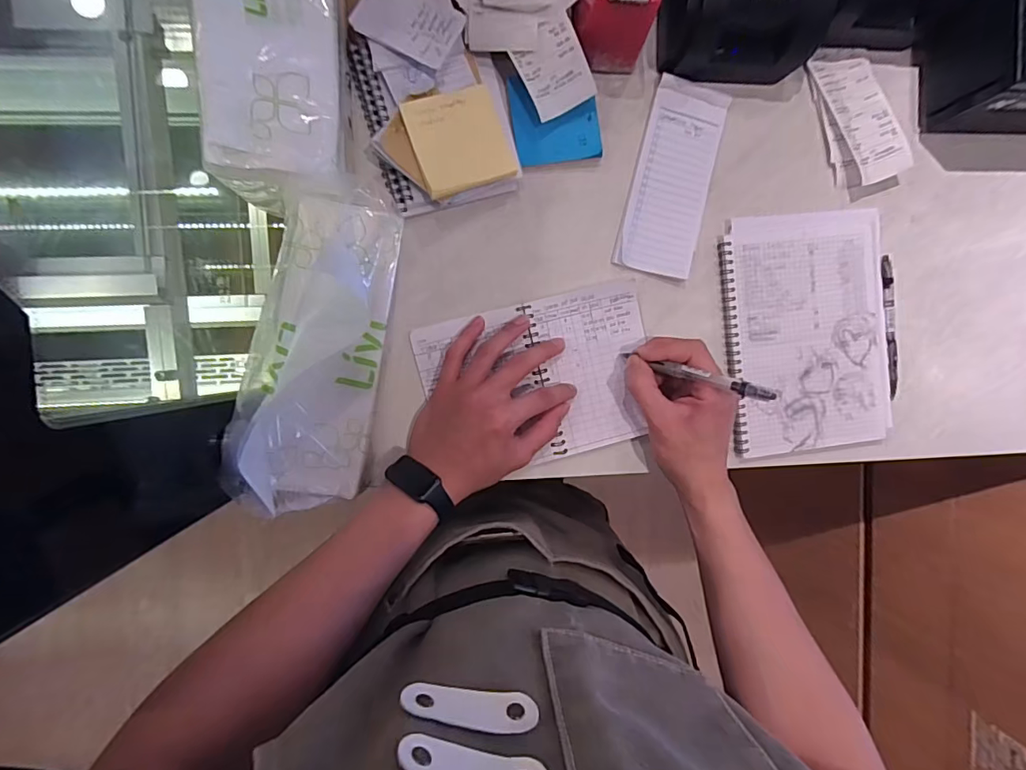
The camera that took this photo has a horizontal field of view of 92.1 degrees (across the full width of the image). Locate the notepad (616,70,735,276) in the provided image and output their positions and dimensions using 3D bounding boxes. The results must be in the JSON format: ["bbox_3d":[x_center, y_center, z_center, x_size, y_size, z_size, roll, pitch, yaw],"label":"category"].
[{"bbox_3d":[0.146,-0.188,0.454,0.072,0.012,0.172,14,91,-6],"label":"notepad"}]

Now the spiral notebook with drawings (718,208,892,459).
[{"bbox_3d":[0.282,-0.050,0.474,0.158,0.010,0.220,-6,93,-5],"label":"spiral notebook with drawings"}]

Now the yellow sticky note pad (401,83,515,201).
[{"bbox_3d":[-0.043,-0.201,0.403,0.078,0.013,0.077,-23,94,-15],"label":"yellow sticky note pad"}]

